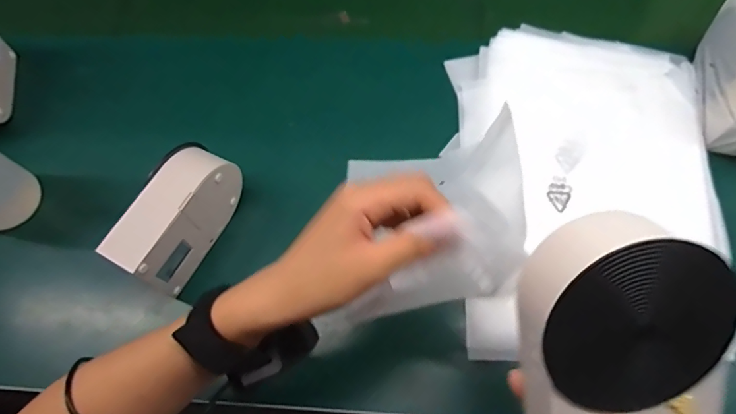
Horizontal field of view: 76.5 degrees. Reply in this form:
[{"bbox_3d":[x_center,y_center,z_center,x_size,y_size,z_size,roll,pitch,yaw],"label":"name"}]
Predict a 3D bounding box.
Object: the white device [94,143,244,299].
[{"bbox_3d":[-0.181,0.015,0.453,0.045,0.098,0.142,23,67,13],"label":"white device"}]

